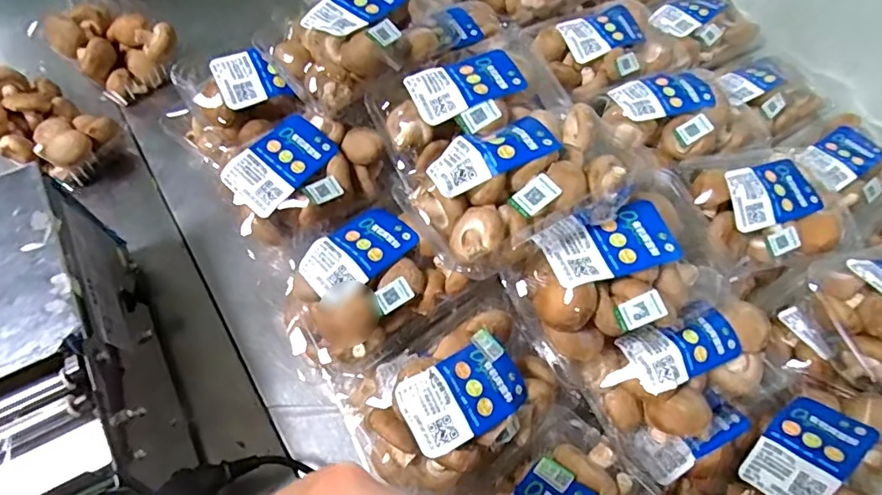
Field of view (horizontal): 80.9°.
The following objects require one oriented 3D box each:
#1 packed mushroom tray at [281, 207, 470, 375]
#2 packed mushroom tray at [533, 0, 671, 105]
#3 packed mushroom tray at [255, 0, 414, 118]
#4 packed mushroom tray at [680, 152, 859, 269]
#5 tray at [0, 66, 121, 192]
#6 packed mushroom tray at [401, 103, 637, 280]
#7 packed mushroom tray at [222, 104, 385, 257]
[{"bbox_3d":[-0.065,0.035,0.454,0.140,0.057,0.112,-37,71,-19],"label":"packed mushroom tray"},{"bbox_3d":[0.199,-0.234,0.611,0.169,0.051,0.101,-27,68,-16],"label":"packed mushroom tray"},{"bbox_3d":[-0.088,-0.197,0.508,0.147,0.065,0.104,-34,70,-18],"label":"packed mushroom tray"},{"bbox_3d":[0.319,-0.041,0.511,0.141,0.063,0.114,-9,64,-8],"label":"packed mushroom tray"},{"bbox_3d":[-0.468,-0.138,0.613,0.158,0.080,0.105,32,66,12],"label":"tray"},{"bbox_3d":[0.060,-0.056,0.392,0.173,0.047,0.110,-28,68,-16],"label":"packed mushroom tray"},{"bbox_3d":[-0.127,-0.069,0.498,0.152,0.056,0.103,-34,70,-18],"label":"packed mushroom tray"}]

